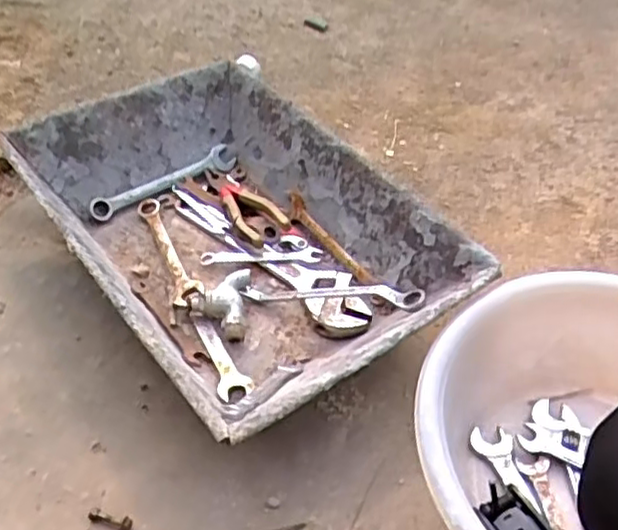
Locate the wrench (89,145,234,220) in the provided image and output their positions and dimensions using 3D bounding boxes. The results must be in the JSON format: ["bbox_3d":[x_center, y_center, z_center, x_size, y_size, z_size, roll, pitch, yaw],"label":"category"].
[{"bbox_3d":[-0.175,-0.105,0.845,0.198,0.017,0.037,-31,57,-30],"label":"wrench"}]

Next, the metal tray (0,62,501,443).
[{"bbox_3d":[-0.087,-0.034,0.734,0.304,0.122,0.462,-26,54,-27],"label":"metal tray"}]

